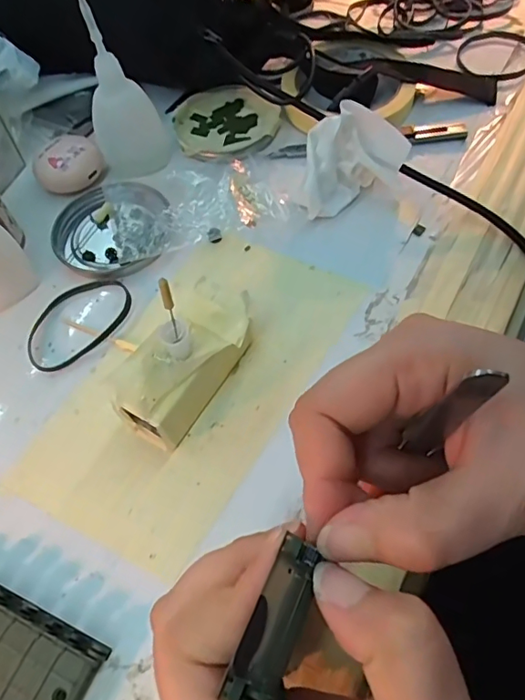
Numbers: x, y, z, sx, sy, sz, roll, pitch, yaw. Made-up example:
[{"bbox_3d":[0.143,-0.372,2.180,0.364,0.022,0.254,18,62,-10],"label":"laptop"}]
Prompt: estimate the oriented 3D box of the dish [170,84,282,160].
[{"bbox_3d":[-0.027,-0.171,0.387,0.079,0.015,0.074,-2,60,3],"label":"dish"}]

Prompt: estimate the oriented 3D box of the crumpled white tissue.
[{"bbox_3d":[0.053,-0.121,0.327,0.069,0.044,0.044,-18,59,-5],"label":"crumpled white tissue"}]

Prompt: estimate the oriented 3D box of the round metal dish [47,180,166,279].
[{"bbox_3d":[-0.101,-0.082,0.343,0.075,0.012,0.077,-2,60,3],"label":"round metal dish"}]

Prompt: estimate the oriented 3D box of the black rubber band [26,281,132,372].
[{"bbox_3d":[-0.112,-0.018,0.309,0.069,0.004,0.048,-34,63,-15],"label":"black rubber band"}]

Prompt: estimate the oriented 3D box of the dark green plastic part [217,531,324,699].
[{"bbox_3d":[0.005,0.073,0.137,0.012,0.011,0.042,17,66,13],"label":"dark green plastic part"}]

